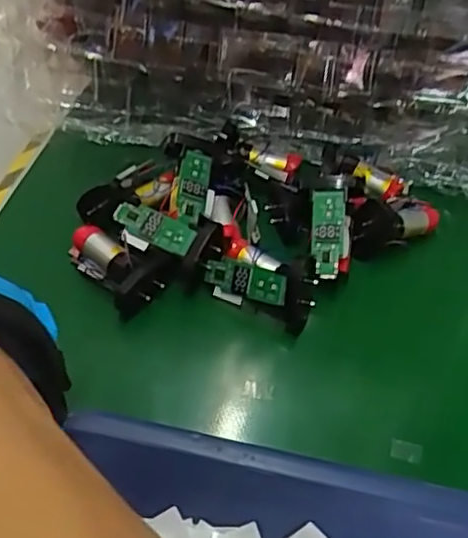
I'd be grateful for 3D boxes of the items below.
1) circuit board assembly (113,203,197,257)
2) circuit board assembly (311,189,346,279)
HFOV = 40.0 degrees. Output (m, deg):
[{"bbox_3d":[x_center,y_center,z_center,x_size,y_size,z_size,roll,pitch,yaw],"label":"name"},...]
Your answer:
[{"bbox_3d":[-0.038,-0.021,0.310,0.040,0.004,0.015,26,80,12],"label":"circuit board assembly"},{"bbox_3d":[0.045,-0.017,0.308,0.015,0.007,0.042,4,77,-2],"label":"circuit board assembly"}]

